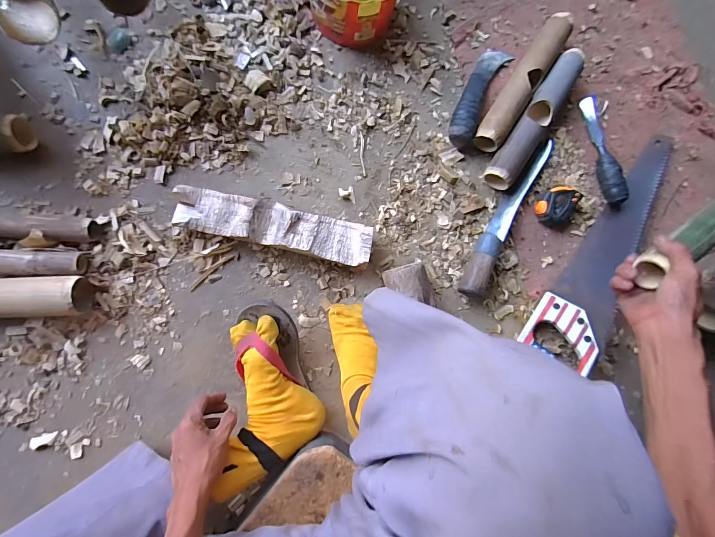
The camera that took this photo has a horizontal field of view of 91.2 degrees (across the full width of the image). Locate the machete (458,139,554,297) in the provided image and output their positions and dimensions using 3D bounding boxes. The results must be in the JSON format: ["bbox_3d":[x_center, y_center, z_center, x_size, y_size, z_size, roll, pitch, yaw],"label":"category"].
[{"bbox_3d":[0.265,-0.094,0.611,0.042,0.048,0.323,31,84,-4],"label":"machete"}]

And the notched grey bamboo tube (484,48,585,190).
[{"bbox_3d":[0.320,-0.259,0.624,0.061,0.054,0.276,34,84,-4],"label":"notched grey bamboo tube"}]

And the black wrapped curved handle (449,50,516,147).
[{"bbox_3d":[0.217,-0.311,0.625,0.052,0.037,0.203,26,85,-5],"label":"black wrapped curved handle"}]

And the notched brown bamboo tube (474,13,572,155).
[{"bbox_3d":[0.298,-0.332,0.627,0.052,0.053,0.271,32,84,-4],"label":"notched brown bamboo tube"}]

